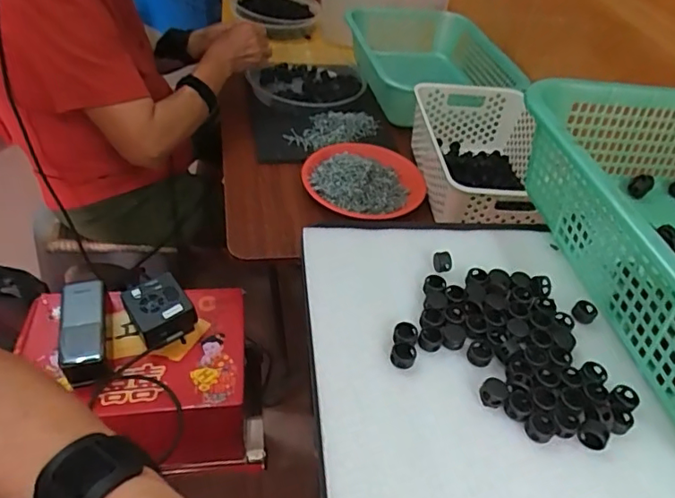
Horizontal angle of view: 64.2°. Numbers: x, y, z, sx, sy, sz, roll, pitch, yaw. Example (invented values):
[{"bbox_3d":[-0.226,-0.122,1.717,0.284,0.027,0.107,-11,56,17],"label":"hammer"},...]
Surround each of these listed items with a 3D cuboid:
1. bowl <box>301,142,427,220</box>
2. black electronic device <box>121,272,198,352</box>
[{"bbox_3d":[0.044,-0.122,0.855,0.176,0.060,0.180,4,43,-3],"label":"bowl"},{"bbox_3d":[-0.237,0.083,0.720,0.074,0.052,0.082,-24,51,-29],"label":"black electronic device"}]

